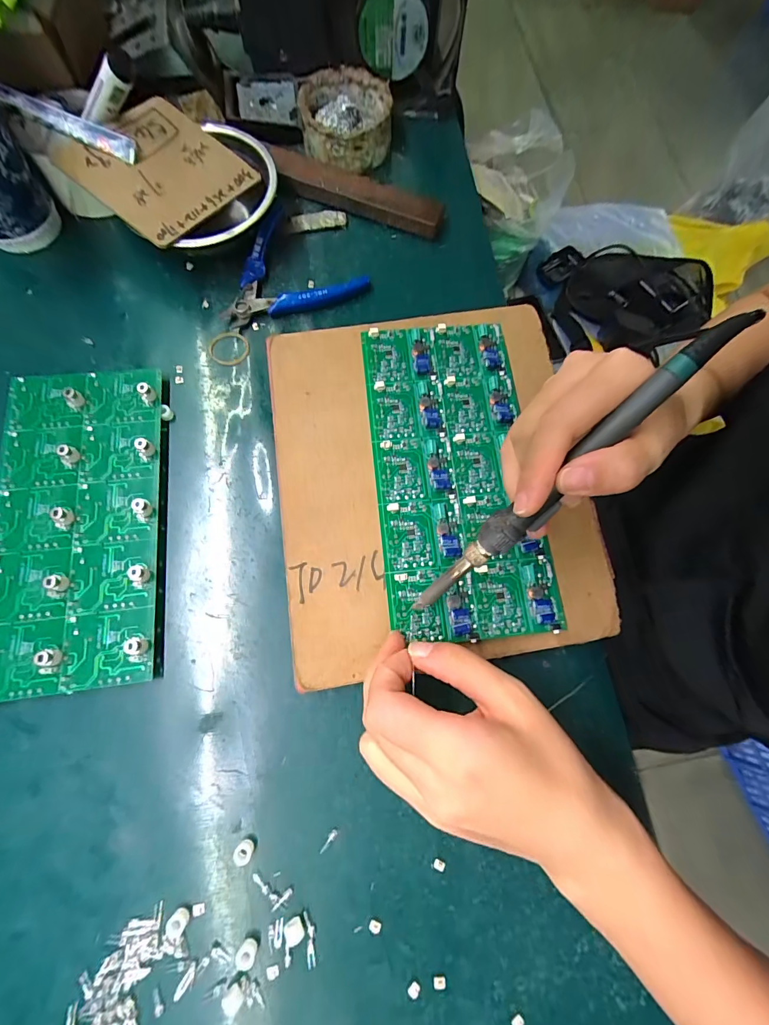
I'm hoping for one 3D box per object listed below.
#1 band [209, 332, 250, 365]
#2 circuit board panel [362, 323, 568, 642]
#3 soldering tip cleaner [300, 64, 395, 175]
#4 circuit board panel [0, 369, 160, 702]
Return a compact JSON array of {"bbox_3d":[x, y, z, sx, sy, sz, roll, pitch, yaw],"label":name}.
[{"bbox_3d":[-0.127,-0.134,0.330,0.033,0.004,0.030,1,74,-2],"label":"band"},{"bbox_3d":[0.046,-0.032,0.271,0.103,0.009,0.220,-5,74,-3],"label":"circuit board panel"},{"bbox_3d":[-0.034,-0.353,0.362,0.079,0.034,0.084,-8,74,-4],"label":"soldering tip cleaner"},{"bbox_3d":[-0.211,0.001,0.276,0.102,0.020,0.223,-7,74,-4],"label":"circuit board panel"}]

